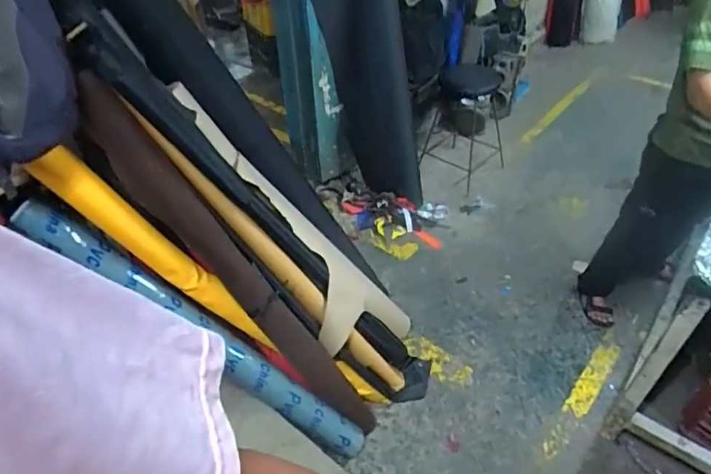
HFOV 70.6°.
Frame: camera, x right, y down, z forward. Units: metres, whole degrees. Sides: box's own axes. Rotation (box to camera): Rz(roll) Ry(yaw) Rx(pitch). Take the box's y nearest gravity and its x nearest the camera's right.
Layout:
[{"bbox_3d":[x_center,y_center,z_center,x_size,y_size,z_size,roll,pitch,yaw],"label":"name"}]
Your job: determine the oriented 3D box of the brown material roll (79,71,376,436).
[{"bbox_3d":[-0.309,0.150,1.470,0.154,1.364,0.110,-15,34,29],"label":"brown material roll"}]

